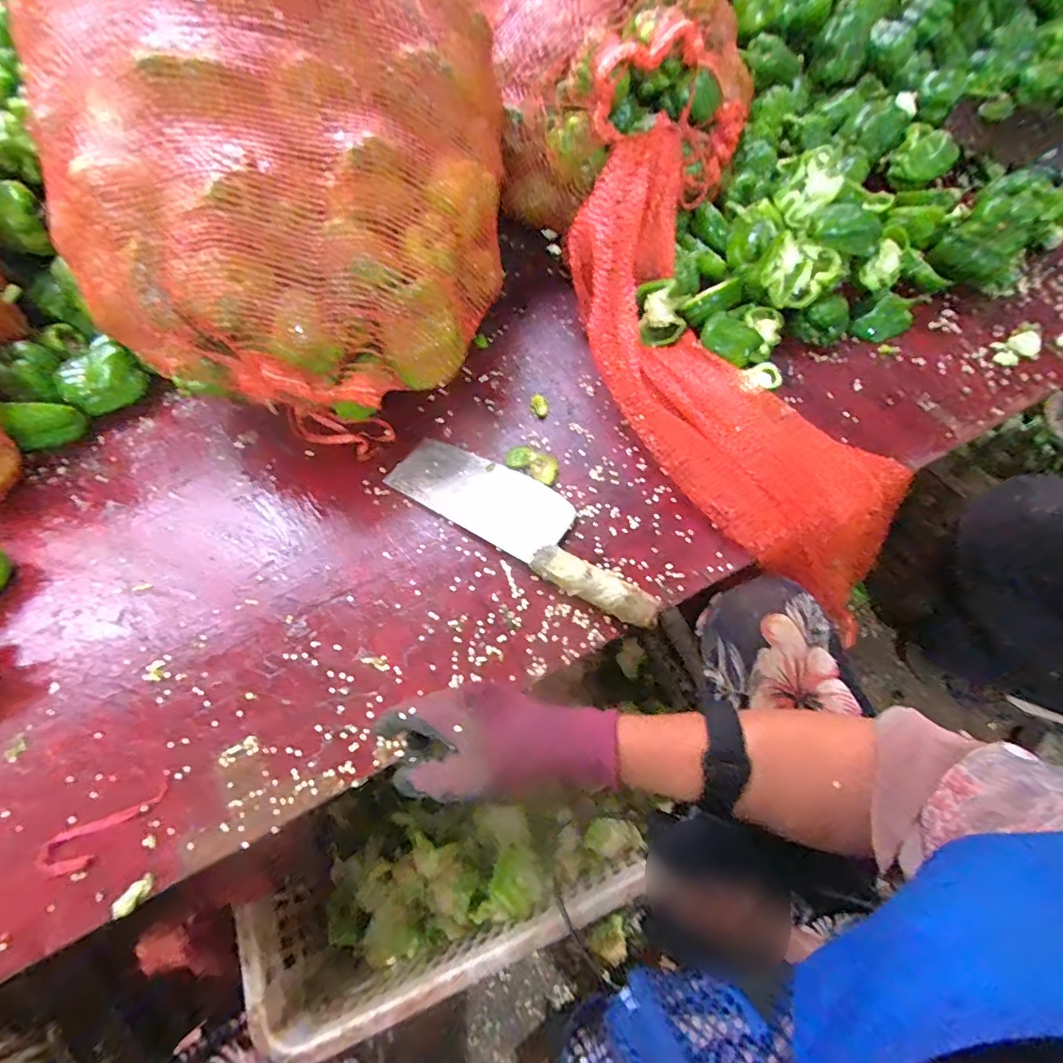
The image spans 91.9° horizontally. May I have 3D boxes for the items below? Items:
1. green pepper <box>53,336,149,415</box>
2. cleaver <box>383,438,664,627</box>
[{"bbox_3d":[-0.543,-0.196,0.650,0.087,0.055,0.069,-42,69,-15],"label":"green pepper"},{"bbox_3d":[-0.006,-0.015,0.549,0.329,0.038,0.092,31,70,17],"label":"cleaver"}]

